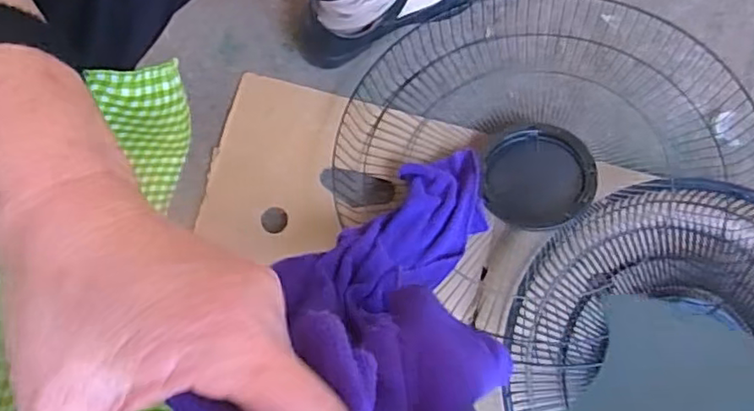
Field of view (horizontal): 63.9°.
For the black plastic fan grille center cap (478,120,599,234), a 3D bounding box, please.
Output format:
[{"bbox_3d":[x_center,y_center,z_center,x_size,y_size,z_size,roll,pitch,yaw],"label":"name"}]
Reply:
[{"bbox_3d":[0.167,-0.032,0.628,0.110,0.015,0.115,-6,67,14],"label":"black plastic fan grille center cap"}]

